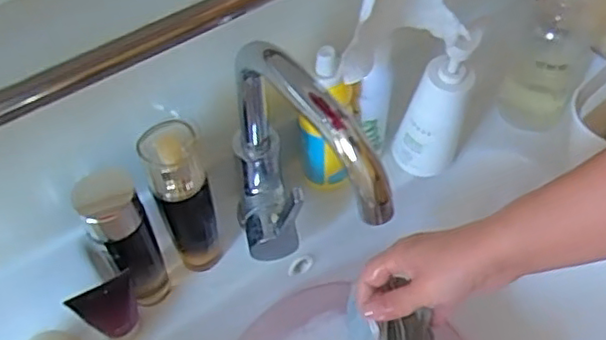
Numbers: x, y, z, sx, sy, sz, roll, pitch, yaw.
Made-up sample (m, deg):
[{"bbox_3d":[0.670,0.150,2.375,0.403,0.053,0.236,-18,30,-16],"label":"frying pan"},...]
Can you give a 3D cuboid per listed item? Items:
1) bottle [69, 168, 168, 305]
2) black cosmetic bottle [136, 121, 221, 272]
[{"bbox_3d":[-0.137,0.062,0.502,0.042,0.157,0.039,-2,52,2],"label":"bottle"},{"bbox_3d":[-0.098,0.026,0.531,0.042,0.160,0.045,-2,52,2],"label":"black cosmetic bottle"}]

